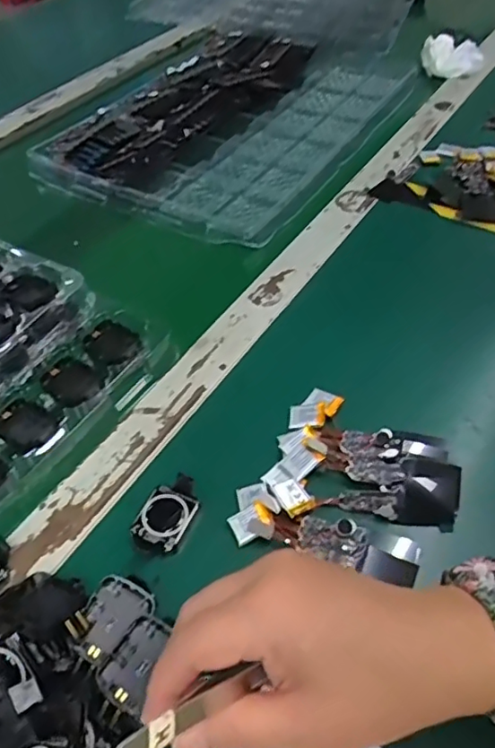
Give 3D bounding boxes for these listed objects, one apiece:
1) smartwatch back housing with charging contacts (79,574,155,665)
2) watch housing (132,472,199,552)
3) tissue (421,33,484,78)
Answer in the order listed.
[{"bbox_3d":[-0.074,0.127,0.304,0.030,0.012,0.043,33,44,20],"label":"smartwatch back housing with charging contacts"},{"bbox_3d":[-0.051,0.086,0.358,0.031,0.010,0.048,18,51,19],"label":"watch housing"},{"bbox_3d":[0.282,-0.437,0.795,0.080,0.035,0.070,8,48,11],"label":"tissue"}]

